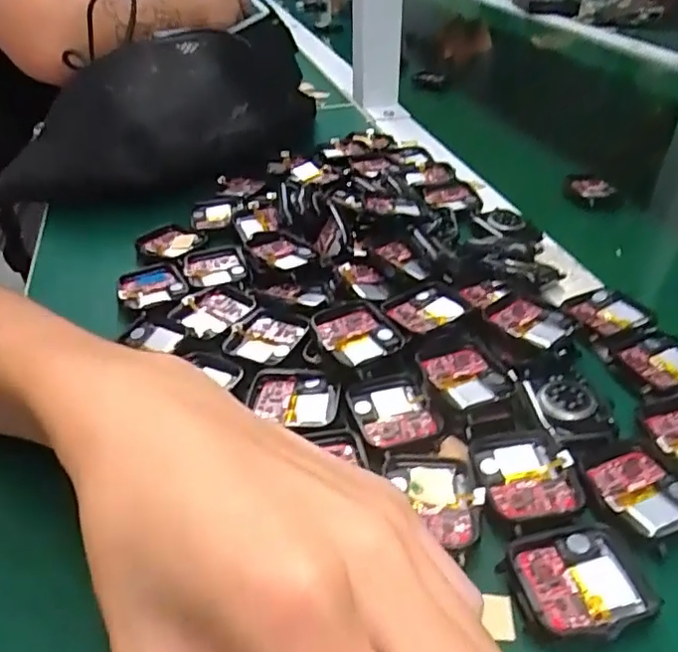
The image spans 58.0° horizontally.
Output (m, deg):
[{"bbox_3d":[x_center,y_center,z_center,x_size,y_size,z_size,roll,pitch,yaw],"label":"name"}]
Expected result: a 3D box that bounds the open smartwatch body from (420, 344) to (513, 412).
[{"bbox_3d":[0.057,0.024,0.281,0.034,0.010,0.039,-11,38,-14],"label":"open smartwatch body"}]

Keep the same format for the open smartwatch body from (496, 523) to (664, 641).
[{"bbox_3d":[0.082,0.086,0.208,0.044,0.004,0.037,-7,37,-9],"label":"open smartwatch body"}]

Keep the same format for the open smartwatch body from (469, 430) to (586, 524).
[{"bbox_3d":[0.074,0.060,0.244,0.038,0.008,0.042,-2,36,-3],"label":"open smartwatch body"}]

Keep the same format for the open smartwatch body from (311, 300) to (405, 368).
[{"bbox_3d":[0.008,0.004,0.305,0.037,0.013,0.039,-15,39,-19],"label":"open smartwatch body"}]

